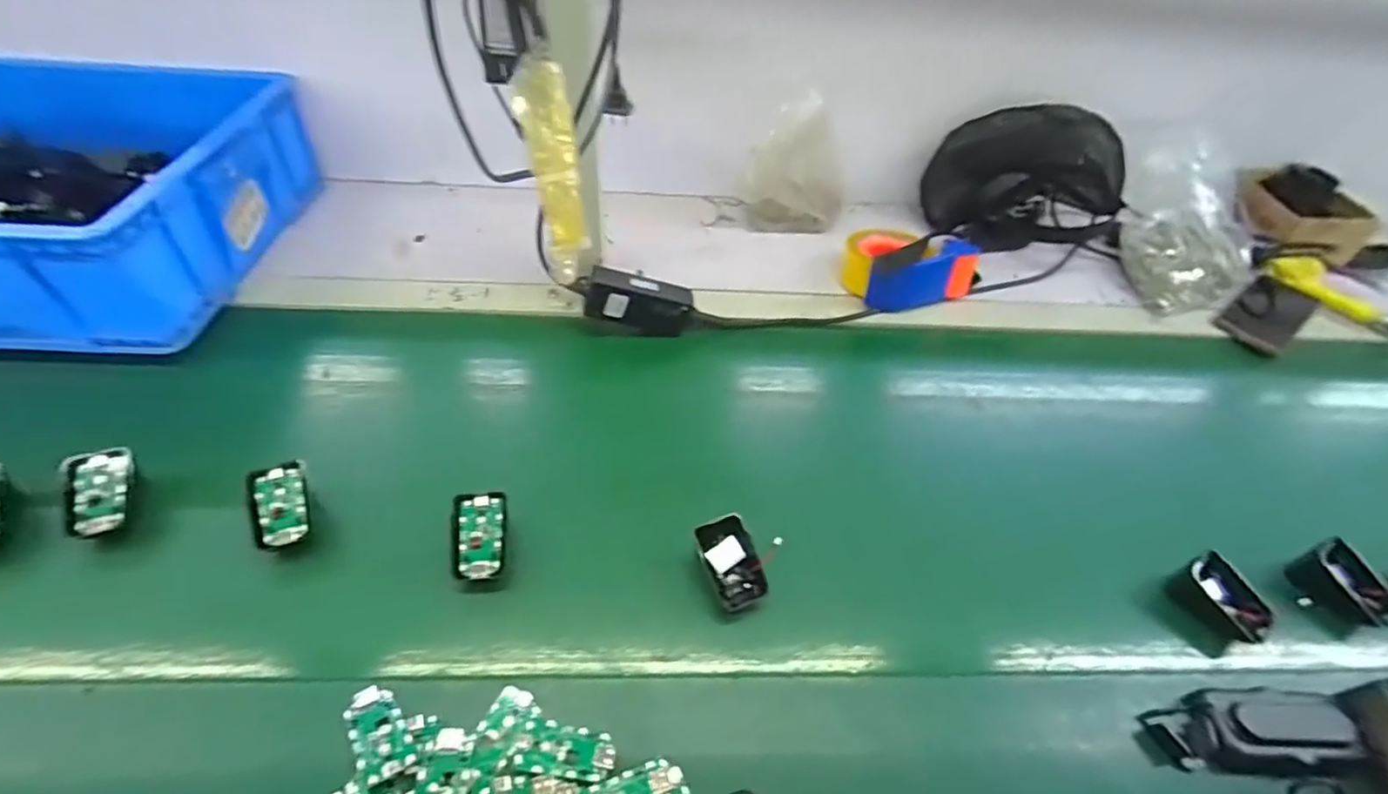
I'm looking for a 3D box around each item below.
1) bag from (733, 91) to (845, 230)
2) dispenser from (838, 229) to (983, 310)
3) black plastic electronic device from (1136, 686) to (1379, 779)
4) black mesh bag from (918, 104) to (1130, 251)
[{"bbox_3d":[0.142,-0.309,0.821,0.151,0.158,0.052,8,47,1],"label":"bag"},{"bbox_3d":[0.259,-0.170,0.759,0.138,0.074,0.107,-6,48,-12],"label":"dispenser"},{"bbox_3d":[0.396,0.237,0.430,0.137,0.031,0.051,3,47,-4],"label":"black plastic electronic device"},{"bbox_3d":[0.452,-0.310,0.838,0.244,0.180,0.120,13,47,6],"label":"black mesh bag"}]

